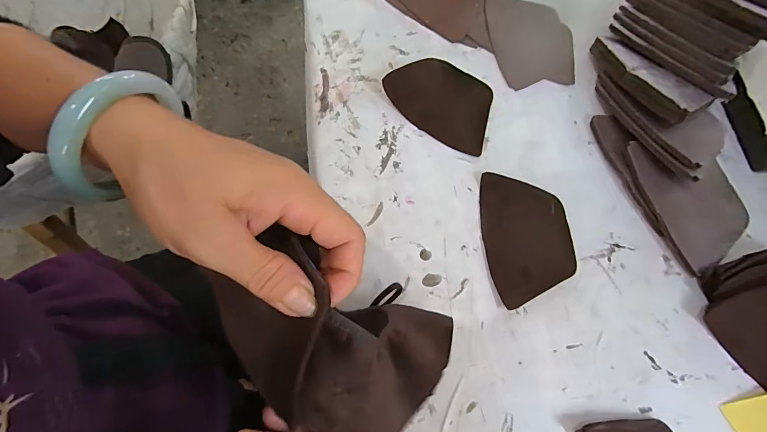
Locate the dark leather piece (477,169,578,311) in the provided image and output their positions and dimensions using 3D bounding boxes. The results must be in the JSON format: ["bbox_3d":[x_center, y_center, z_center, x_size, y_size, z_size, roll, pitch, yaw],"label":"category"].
[{"bbox_3d":[0.119,0.015,0.302,0.071,0.007,0.105,-8,73,-5],"label":"dark leather piece"}]

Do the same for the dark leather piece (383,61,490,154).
[{"bbox_3d":[0.055,-0.108,0.333,0.100,0.019,0.073,28,73,7],"label":"dark leather piece"}]

